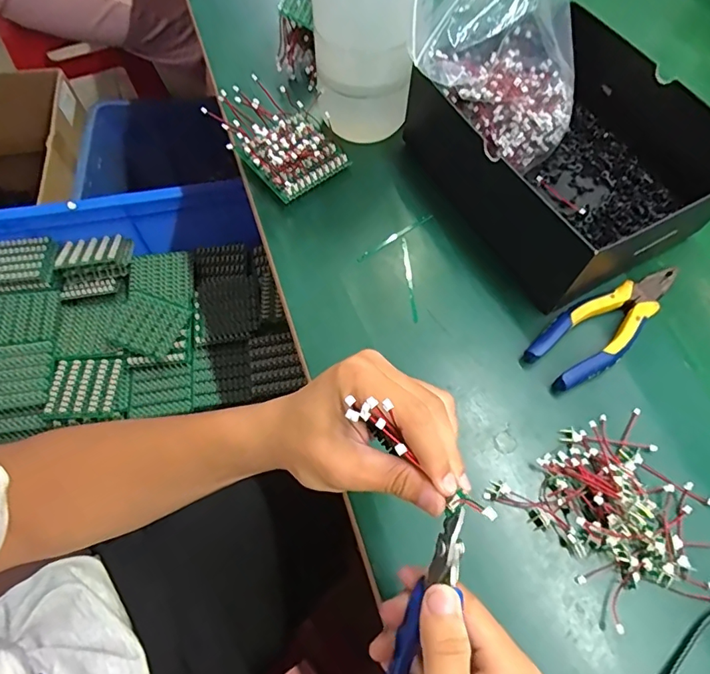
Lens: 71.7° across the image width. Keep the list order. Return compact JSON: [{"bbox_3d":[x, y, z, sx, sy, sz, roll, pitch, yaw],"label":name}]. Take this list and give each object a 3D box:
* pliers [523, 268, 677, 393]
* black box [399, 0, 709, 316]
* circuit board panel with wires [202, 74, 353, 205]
[{"bbox_3d":[0.209,-0.014,0.407,0.149,0.020,0.054,-37,70,-18],"label":"pliers"},{"bbox_3d":[0.190,-0.170,0.446,0.192,0.079,0.241,-28,67,-14],"label":"black box"},{"bbox_3d":[-0.073,-0.189,0.466,0.099,0.062,0.101,-34,69,-17],"label":"circuit board panel with wires"}]

